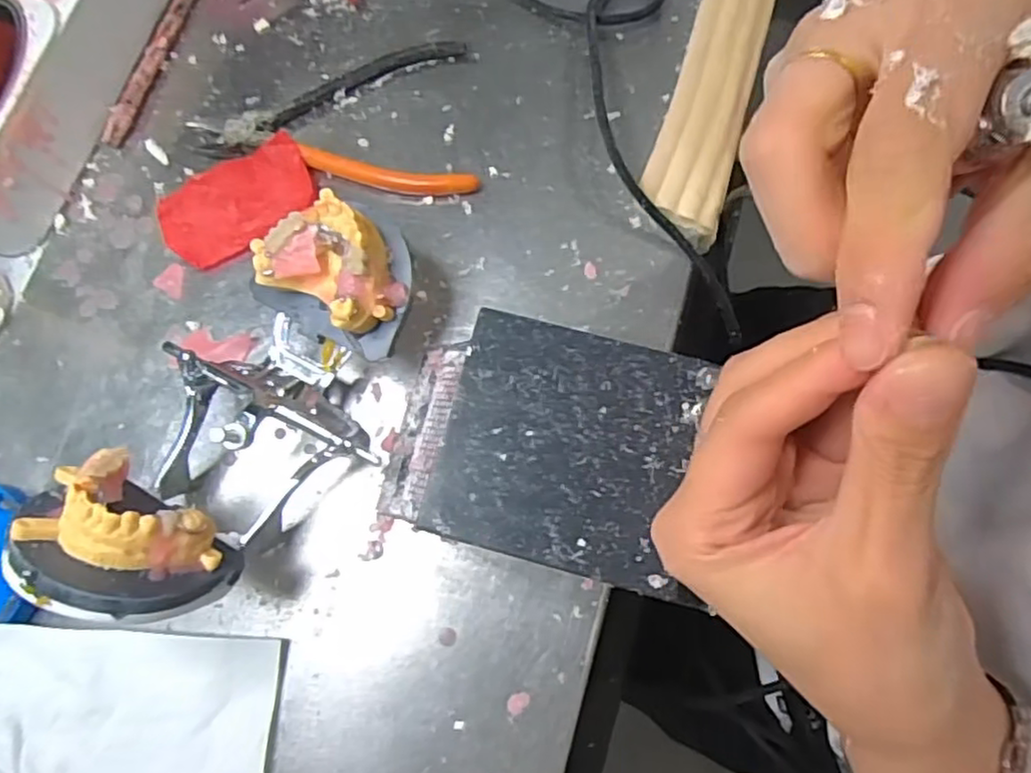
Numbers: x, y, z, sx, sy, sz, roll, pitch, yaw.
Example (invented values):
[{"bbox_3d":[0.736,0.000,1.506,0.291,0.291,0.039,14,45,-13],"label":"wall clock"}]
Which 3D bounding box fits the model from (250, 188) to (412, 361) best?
[{"bbox_3d":[-0.074,-0.052,0.288,0.061,0.037,0.055,26,79,9],"label":"model"}]

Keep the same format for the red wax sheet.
[{"bbox_3d":[-0.144,-0.095,0.350,0.078,0.010,0.051,-24,77,-5],"label":"red wax sheet"}]

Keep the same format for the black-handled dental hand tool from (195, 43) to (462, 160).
[{"bbox_3d":[-0.099,-0.157,0.367,0.151,0.008,0.027,-21,76,-4],"label":"black-handled dental hand tool"}]

